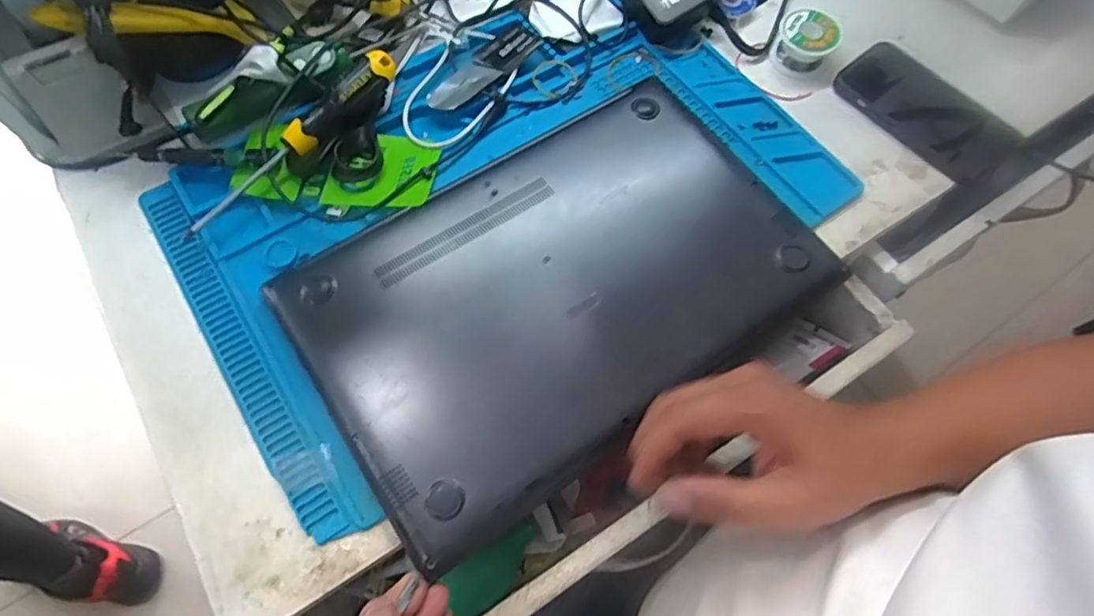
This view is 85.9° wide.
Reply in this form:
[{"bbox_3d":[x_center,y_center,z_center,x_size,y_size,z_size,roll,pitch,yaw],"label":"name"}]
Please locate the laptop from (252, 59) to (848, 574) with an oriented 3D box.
[{"bbox_3d":[0.006,-0.027,0.418,0.351,0.018,0.240,-32,70,-15],"label":"laptop"}]

